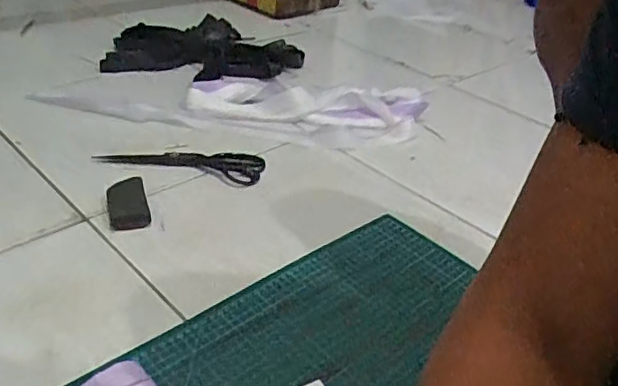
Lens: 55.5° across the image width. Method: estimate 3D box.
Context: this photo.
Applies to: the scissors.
[{"bbox_3d":[-0.194,-0.048,0.884,0.248,0.012,0.074,5,34,-4],"label":"scissors"}]

